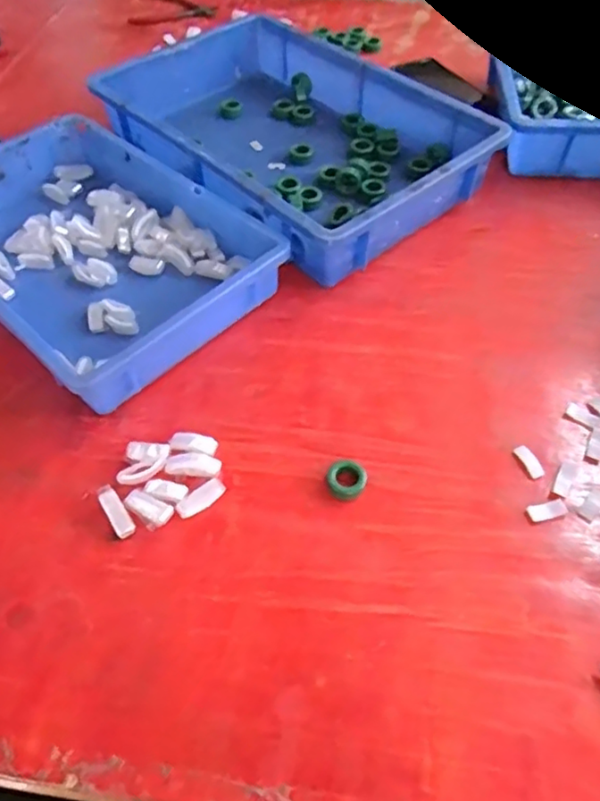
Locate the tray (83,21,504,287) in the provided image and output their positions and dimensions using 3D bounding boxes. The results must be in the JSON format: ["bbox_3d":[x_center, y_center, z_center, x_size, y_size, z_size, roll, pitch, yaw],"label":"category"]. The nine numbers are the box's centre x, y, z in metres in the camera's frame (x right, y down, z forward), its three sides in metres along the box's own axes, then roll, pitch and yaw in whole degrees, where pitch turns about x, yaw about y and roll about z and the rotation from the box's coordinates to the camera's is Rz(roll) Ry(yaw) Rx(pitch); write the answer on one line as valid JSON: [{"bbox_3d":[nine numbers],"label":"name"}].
[{"bbox_3d":[-0.017,-0.326,0.741,0.286,0.078,0.438,-36,59,-23],"label":"tray"}]

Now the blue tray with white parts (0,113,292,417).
[{"bbox_3d":[-0.218,-0.159,0.627,0.247,0.064,0.366,-38,60,-25],"label":"blue tray with white parts"}]

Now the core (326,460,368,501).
[{"bbox_3d":[0.037,0.062,0.484,0.029,0.014,0.032,32,60,24],"label":"core"}]

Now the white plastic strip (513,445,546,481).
[{"bbox_3d":[0.188,0.049,0.495,0.013,0.004,0.031,-20,54,-14],"label":"white plastic strip"}]

